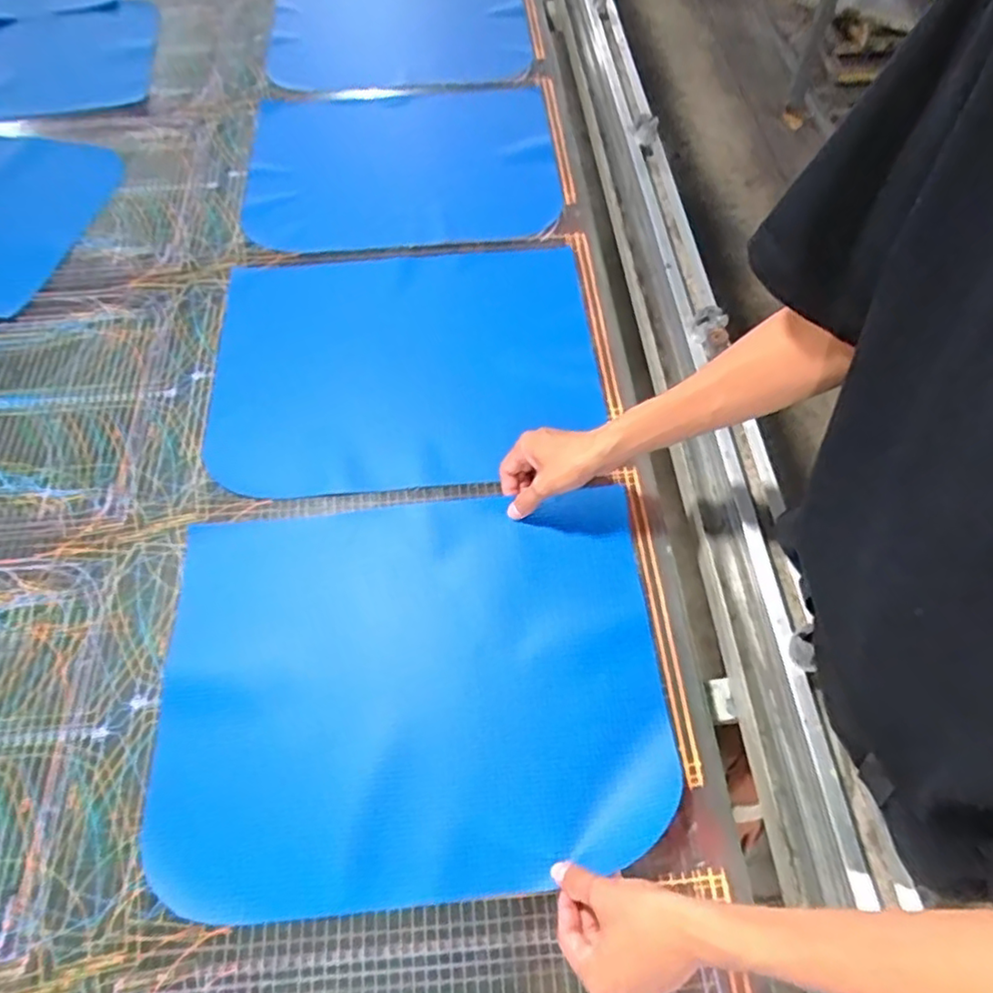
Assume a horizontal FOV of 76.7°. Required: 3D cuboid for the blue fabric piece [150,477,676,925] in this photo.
[{"bbox_3d":[-0.080,0.172,0.600,0.471,0.046,0.359,-4,65,-3],"label":"blue fabric piece"}]

